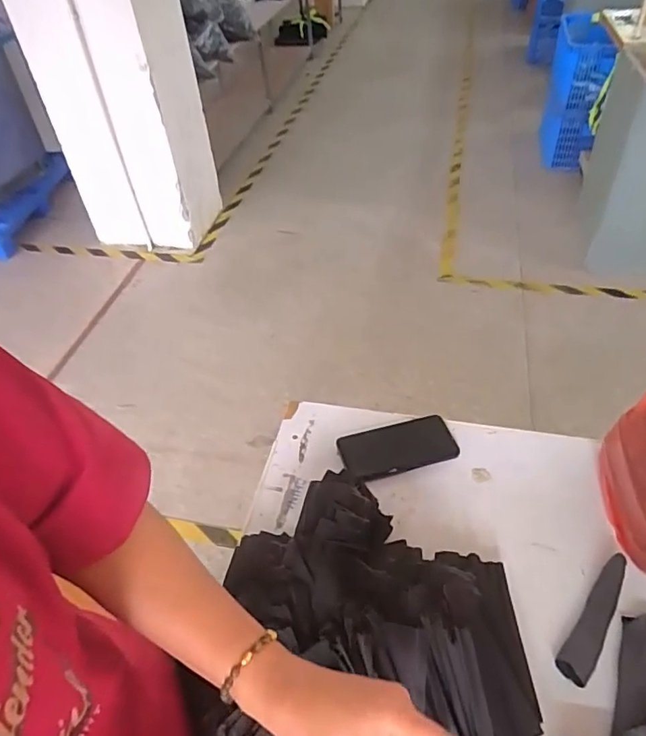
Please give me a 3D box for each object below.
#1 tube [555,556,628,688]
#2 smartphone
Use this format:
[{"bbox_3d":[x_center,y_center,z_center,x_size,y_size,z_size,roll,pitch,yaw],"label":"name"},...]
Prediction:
[{"bbox_3d":[0.303,0.272,0.593,0.033,0.015,0.154,28,53,30],"label":"tube"},{"bbox_3d":[0.108,0.114,0.781,0.160,0.013,0.081,-14,44,-9],"label":"smartphone"}]

